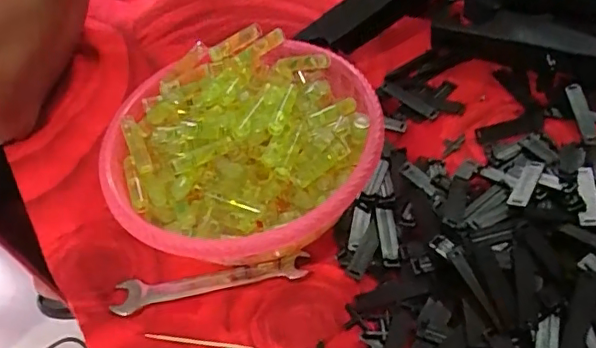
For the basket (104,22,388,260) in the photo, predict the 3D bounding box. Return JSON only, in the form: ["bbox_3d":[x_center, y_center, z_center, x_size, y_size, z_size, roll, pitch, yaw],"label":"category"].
[{"bbox_3d":[-0.034,-0.011,0.354,0.168,0.069,0.163,-20,45,-17],"label":"basket"}]

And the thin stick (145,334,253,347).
[{"bbox_3d":[-0.055,0.093,0.306,0.061,0.004,0.007,5,43,9],"label":"thin stick"}]

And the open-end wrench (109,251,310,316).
[{"bbox_3d":[-0.052,0.061,0.329,0.113,0.009,0.019,-7,43,-3],"label":"open-end wrench"}]

